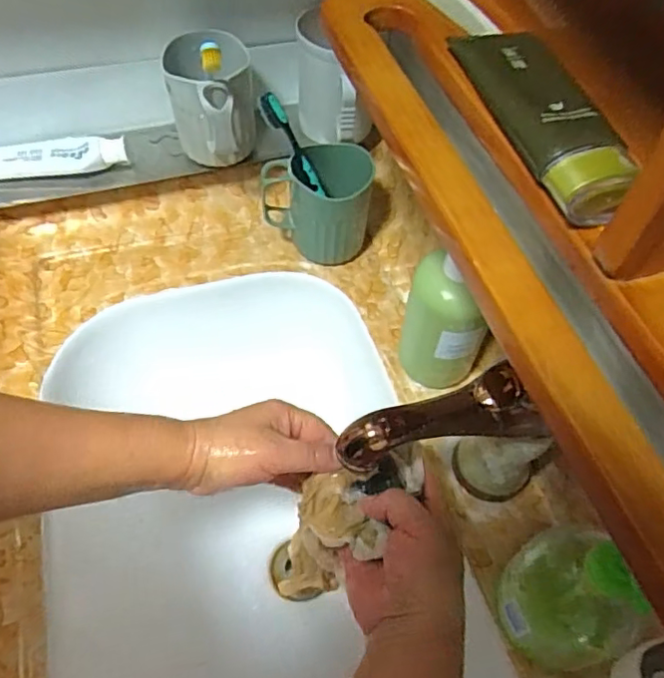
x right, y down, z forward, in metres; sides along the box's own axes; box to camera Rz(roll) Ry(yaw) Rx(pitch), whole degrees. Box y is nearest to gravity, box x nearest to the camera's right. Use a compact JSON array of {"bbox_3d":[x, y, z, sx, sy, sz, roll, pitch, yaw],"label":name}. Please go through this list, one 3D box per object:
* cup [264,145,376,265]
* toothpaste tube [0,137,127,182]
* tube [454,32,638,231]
[{"bbox_3d":[-0.009,-0.146,0.617,0.113,0.117,0.083,30,59,16],"label":"cup"},{"bbox_3d":[-0.301,-0.187,0.611,0.164,0.028,0.031,-8,57,-9],"label":"toothpaste tube"},{"bbox_3d":[0.113,-0.132,0.326,0.043,0.029,0.166,-6,56,-8],"label":"tube"}]

